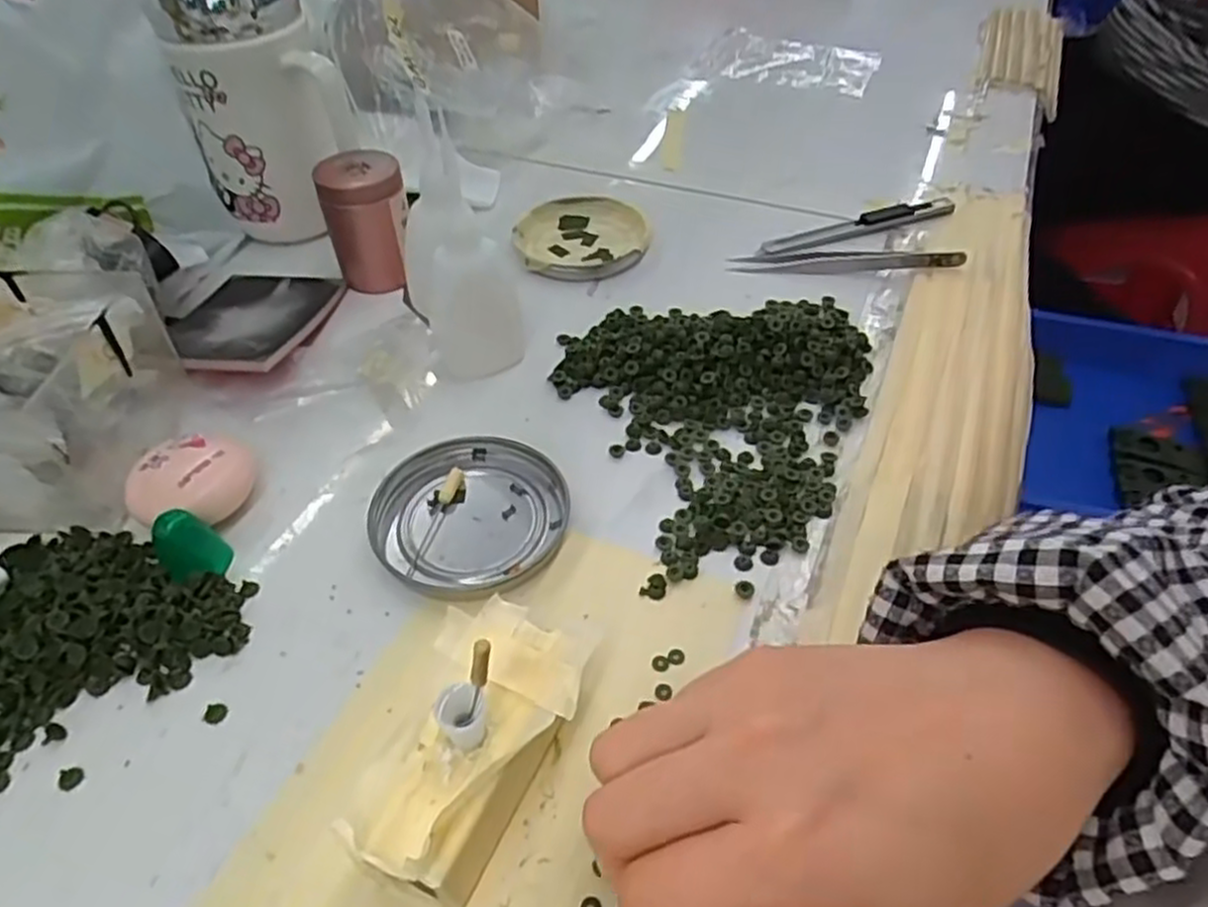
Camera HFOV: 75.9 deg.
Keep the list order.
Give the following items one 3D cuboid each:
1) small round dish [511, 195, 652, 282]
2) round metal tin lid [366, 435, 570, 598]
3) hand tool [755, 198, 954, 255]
[{"bbox_3d":[-0.013,-0.131,0.467,0.078,0.009,0.079,0,46,0],"label":"small round dish"},{"bbox_3d":[-0.055,0.024,0.319,0.079,0.009,0.074,0,46,0],"label":"round metal tin lid"},{"bbox_3d":[0.155,-0.139,0.468,0.134,0.011,0.019,-15,48,-13],"label":"hand tool"}]

